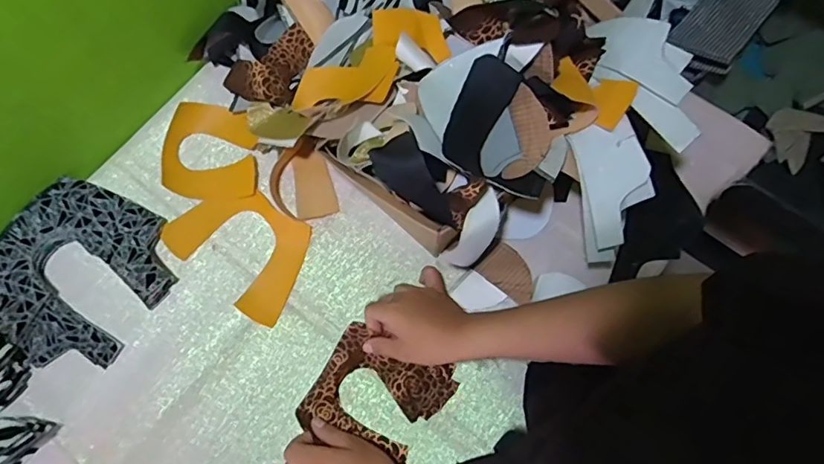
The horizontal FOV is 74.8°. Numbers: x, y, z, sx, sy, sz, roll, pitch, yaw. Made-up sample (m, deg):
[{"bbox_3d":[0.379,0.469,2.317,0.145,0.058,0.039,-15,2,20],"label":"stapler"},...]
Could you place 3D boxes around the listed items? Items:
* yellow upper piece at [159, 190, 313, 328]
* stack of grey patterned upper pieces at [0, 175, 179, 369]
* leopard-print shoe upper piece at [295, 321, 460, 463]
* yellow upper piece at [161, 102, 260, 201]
[{"bbox_3d":[-0.195,0.013,0.622,0.169,0.005,0.117,34,76,9],"label":"yellow upper piece"},{"bbox_3d":[-0.373,0.044,0.603,0.181,0.029,0.188,35,76,10],"label":"stack of grey patterned upper pieces"},{"bbox_3d":[-0.035,0.172,0.573,0.139,0.022,0.110,23,74,6],"label":"leopard-print shoe upper piece"},{"bbox_3d":[-0.244,-0.098,0.651,0.112,0.021,0.113,1,73,0],"label":"yellow upper piece"}]

